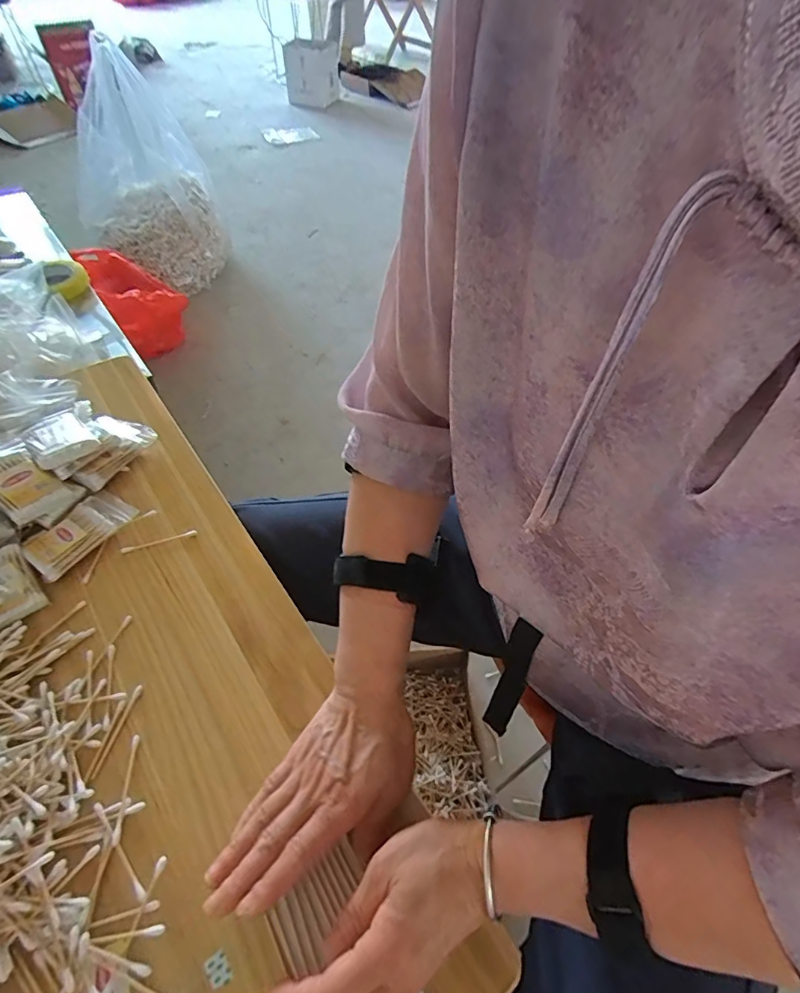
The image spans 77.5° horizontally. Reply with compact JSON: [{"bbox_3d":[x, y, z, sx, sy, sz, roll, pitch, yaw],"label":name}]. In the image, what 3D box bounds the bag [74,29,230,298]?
[{"bbox_3d":[-0.715,-0.884,1.420,0.376,0.494,0.315,-25,57,-20],"label":"bag"}]

